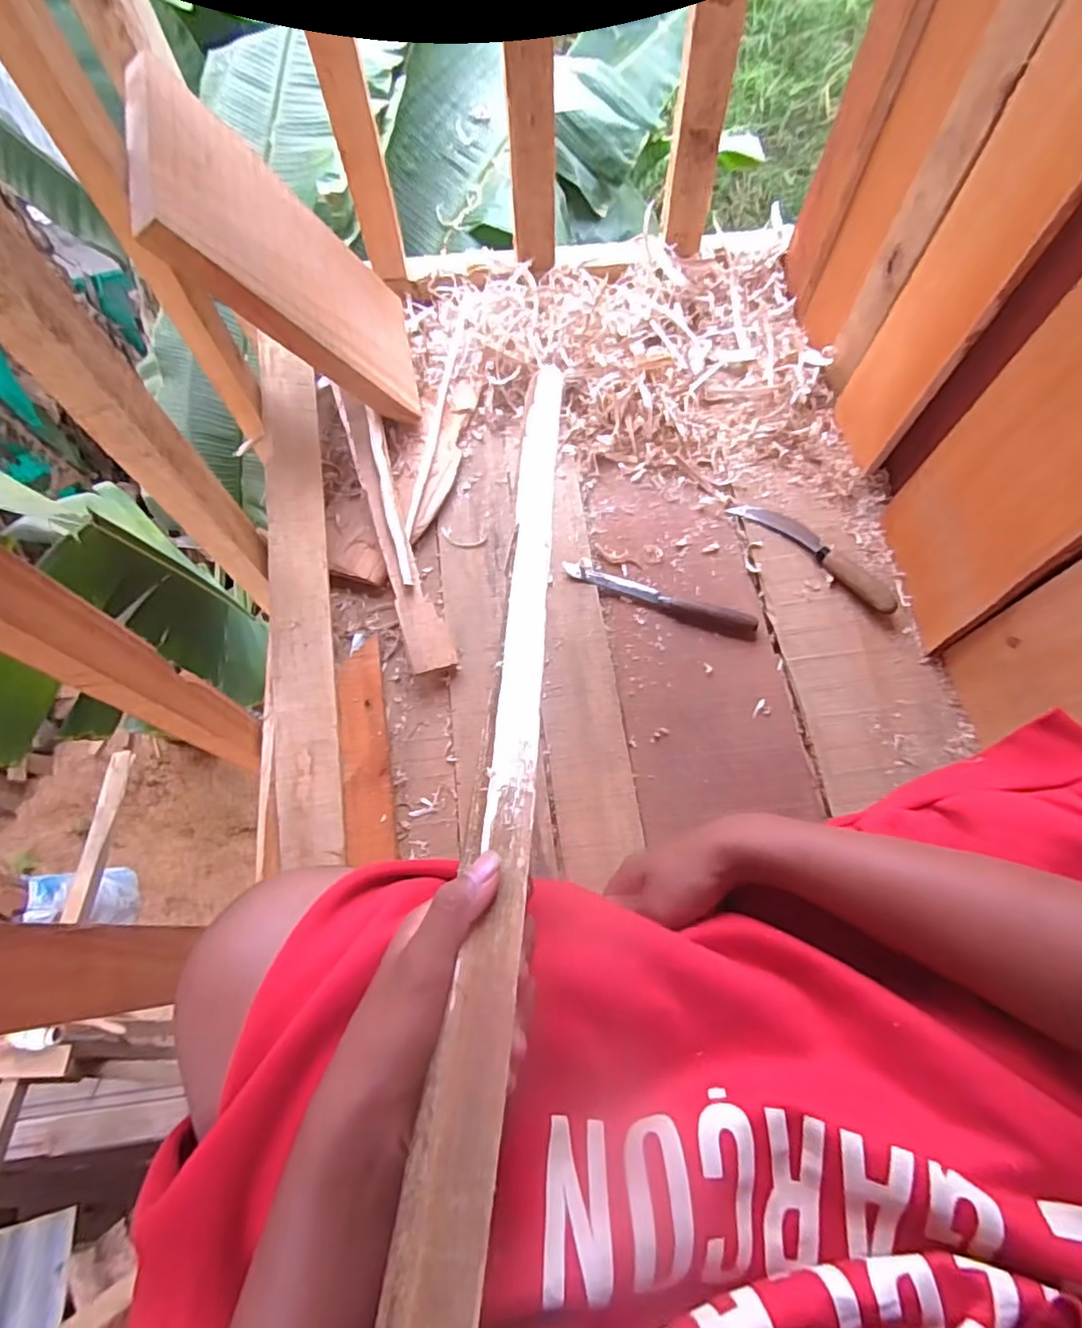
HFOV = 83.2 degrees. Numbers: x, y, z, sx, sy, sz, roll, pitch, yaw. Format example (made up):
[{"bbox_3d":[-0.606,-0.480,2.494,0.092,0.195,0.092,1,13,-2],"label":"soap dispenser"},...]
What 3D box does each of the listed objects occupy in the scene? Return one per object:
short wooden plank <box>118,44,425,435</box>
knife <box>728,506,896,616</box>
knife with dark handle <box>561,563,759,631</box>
[{"bbox_3d":[-0.255,-0.416,0.649,0.026,0.331,0.210,-18,76,26],"label":"short wooden plank"},{"bbox_3d":[0.313,-0.132,0.689,0.204,0.025,0.045,42,75,18],"label":"knife"},{"bbox_3d":[0.131,-0.074,0.685,0.218,0.014,0.019,19,69,11],"label":"knife with dark handle"}]

